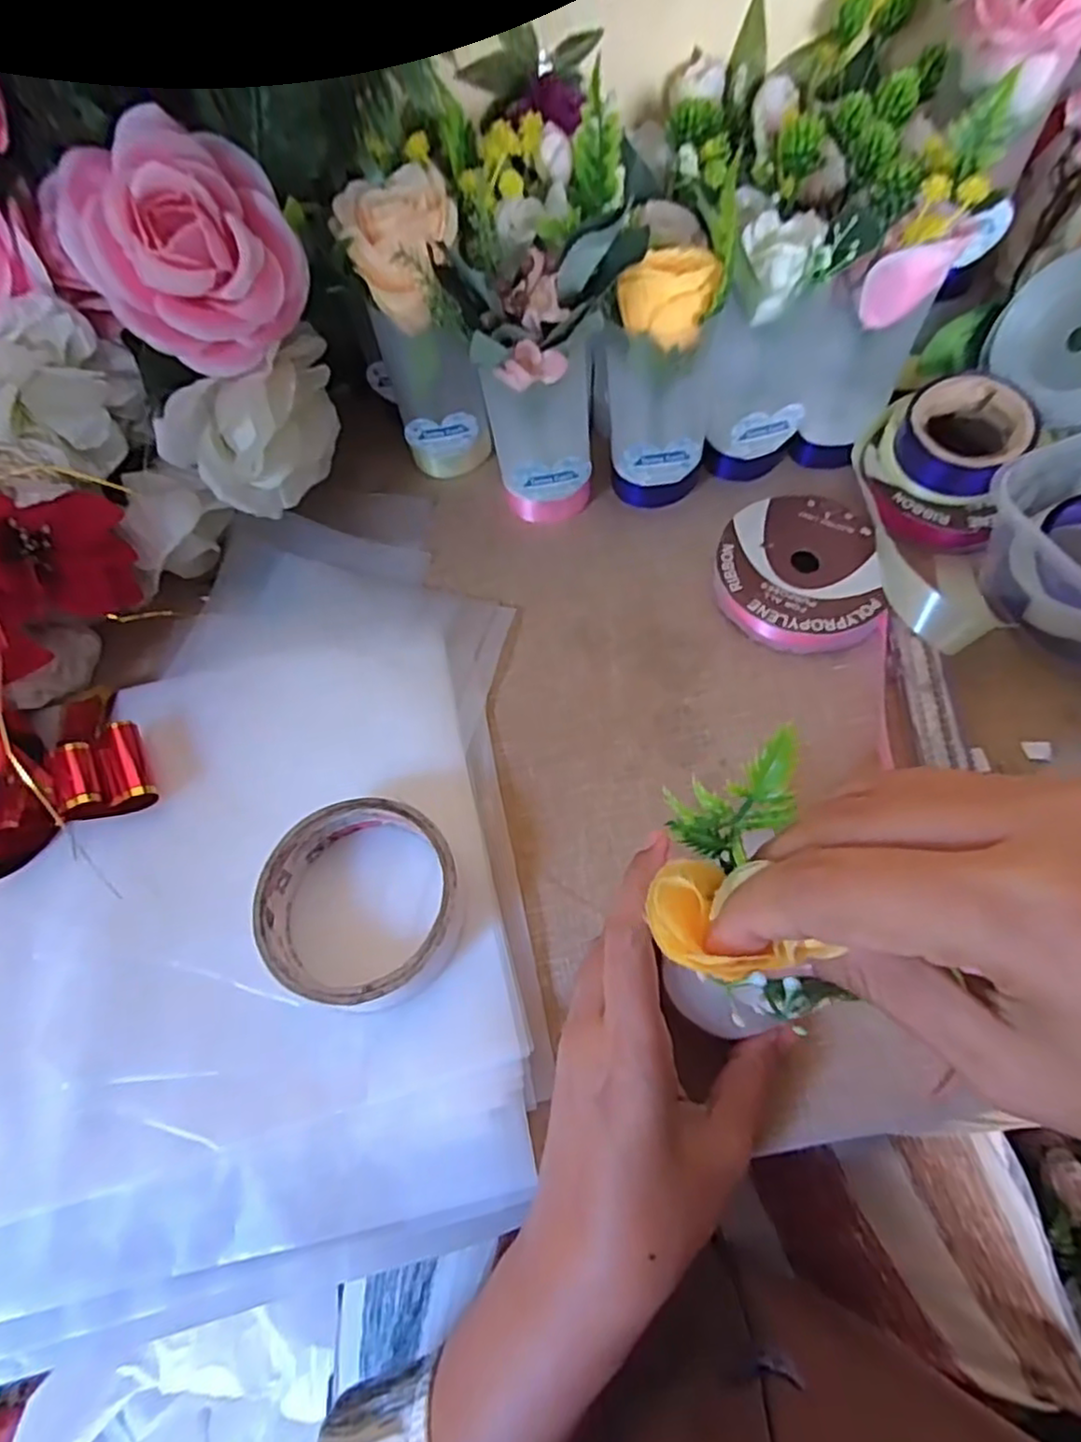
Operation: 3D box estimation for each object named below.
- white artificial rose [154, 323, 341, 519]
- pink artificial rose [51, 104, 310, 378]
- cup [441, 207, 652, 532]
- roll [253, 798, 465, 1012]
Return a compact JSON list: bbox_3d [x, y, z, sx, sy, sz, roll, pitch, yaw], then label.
[{"bbox_3d":[-0.150,-0.161,0.363,0.053,0.067,0.095,16,63,10],"label":"white artificial rose"},{"bbox_3d":[-0.162,-0.214,0.308,0.074,0.075,0.082,35,68,18],"label":"pink artificial rose"},{"bbox_3d":[0.000,-0.181,0.365,0.091,0.142,0.067,-13,62,-5],"label":"cup"},{"bbox_3d":[-0.077,0.078,0.291,0.088,0.024,0.082,-1,62,1],"label":"roll"}]

